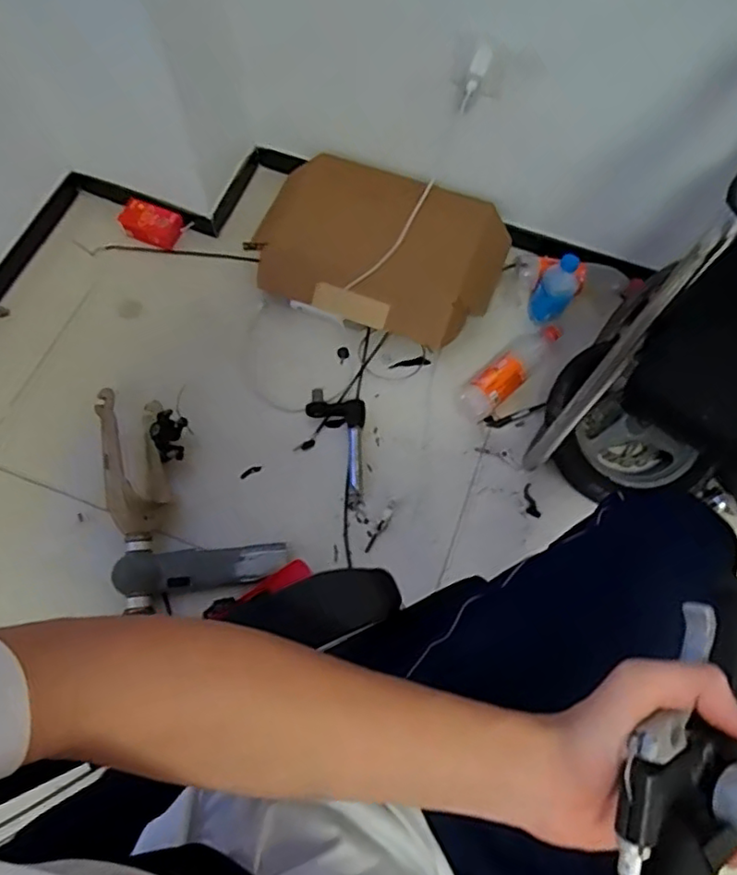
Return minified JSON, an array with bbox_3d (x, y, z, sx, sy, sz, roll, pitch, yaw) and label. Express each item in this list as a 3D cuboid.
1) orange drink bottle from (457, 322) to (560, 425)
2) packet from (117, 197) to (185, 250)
[{"bbox_3d":[0.262,-0.130,1.127,0.246,0.058,0.071,-41,74,-17],"label":"orange drink bottle"},{"bbox_3d":[-0.430,-0.418,1.235,0.114,0.054,0.075,28,69,9],"label":"packet"}]

